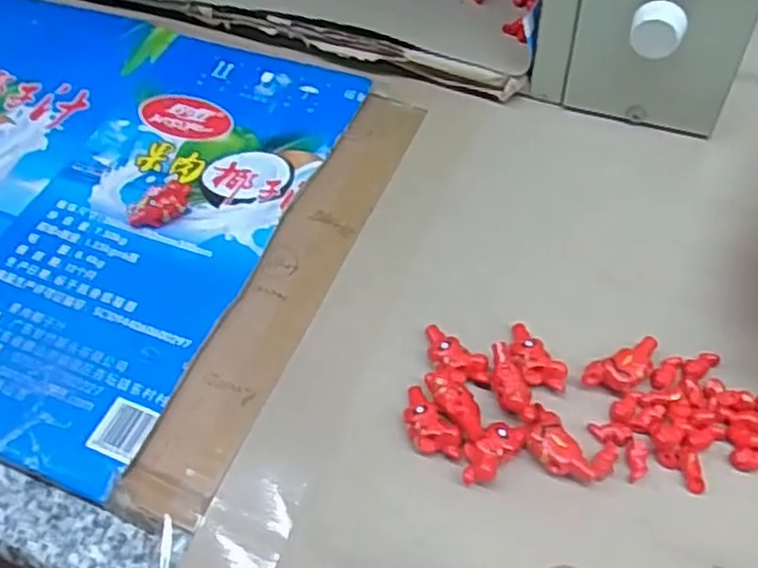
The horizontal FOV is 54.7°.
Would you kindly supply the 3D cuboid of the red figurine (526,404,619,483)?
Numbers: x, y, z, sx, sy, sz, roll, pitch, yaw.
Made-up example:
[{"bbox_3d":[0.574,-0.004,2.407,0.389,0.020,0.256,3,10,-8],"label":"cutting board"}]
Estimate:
[{"bbox_3d":[0.080,0.070,0.309,0.038,0.013,0.024,23,58,19],"label":"red figurine"}]

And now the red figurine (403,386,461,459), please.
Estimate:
[{"bbox_3d":[0.020,0.061,0.319,0.017,0.010,0.038,-29,58,-17],"label":"red figurine"}]

